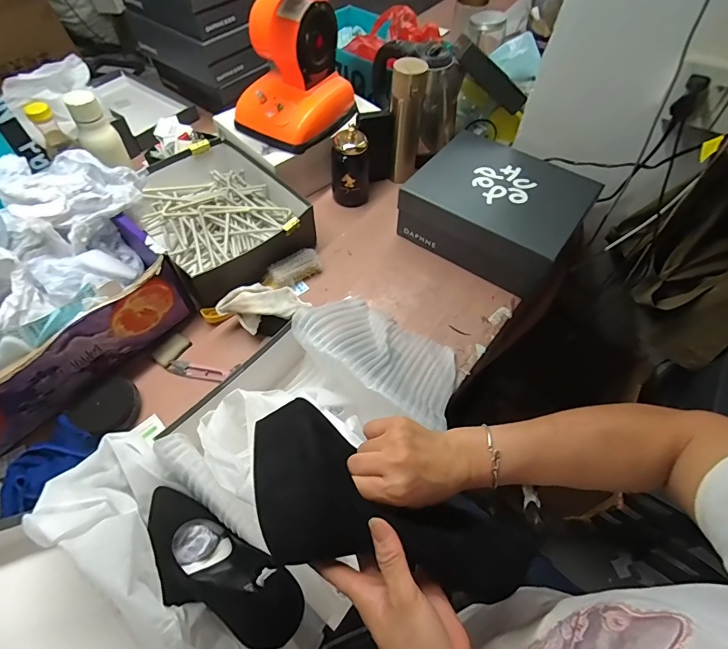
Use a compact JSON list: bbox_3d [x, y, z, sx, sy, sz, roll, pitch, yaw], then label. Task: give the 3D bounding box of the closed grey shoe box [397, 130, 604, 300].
[{"bbox_3d":[0.256,-0.228,0.798,0.298,0.119,0.244,33,62,18],"label":"closed grey shoe box"}]

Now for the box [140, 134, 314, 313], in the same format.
[{"bbox_3d":[-0.281,-0.217,0.798,0.263,0.087,0.346,-31,63,-20],"label":"box"}]

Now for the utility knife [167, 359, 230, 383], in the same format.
[{"bbox_3d":[-0.268,0.076,0.660,0.100,0.004,0.022,12,58,6],"label":"utility knife"}]

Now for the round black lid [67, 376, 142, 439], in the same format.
[{"bbox_3d":[-0.382,0.121,0.613,0.088,0.026,0.089,24,60,13],"label":"round black lid"}]

